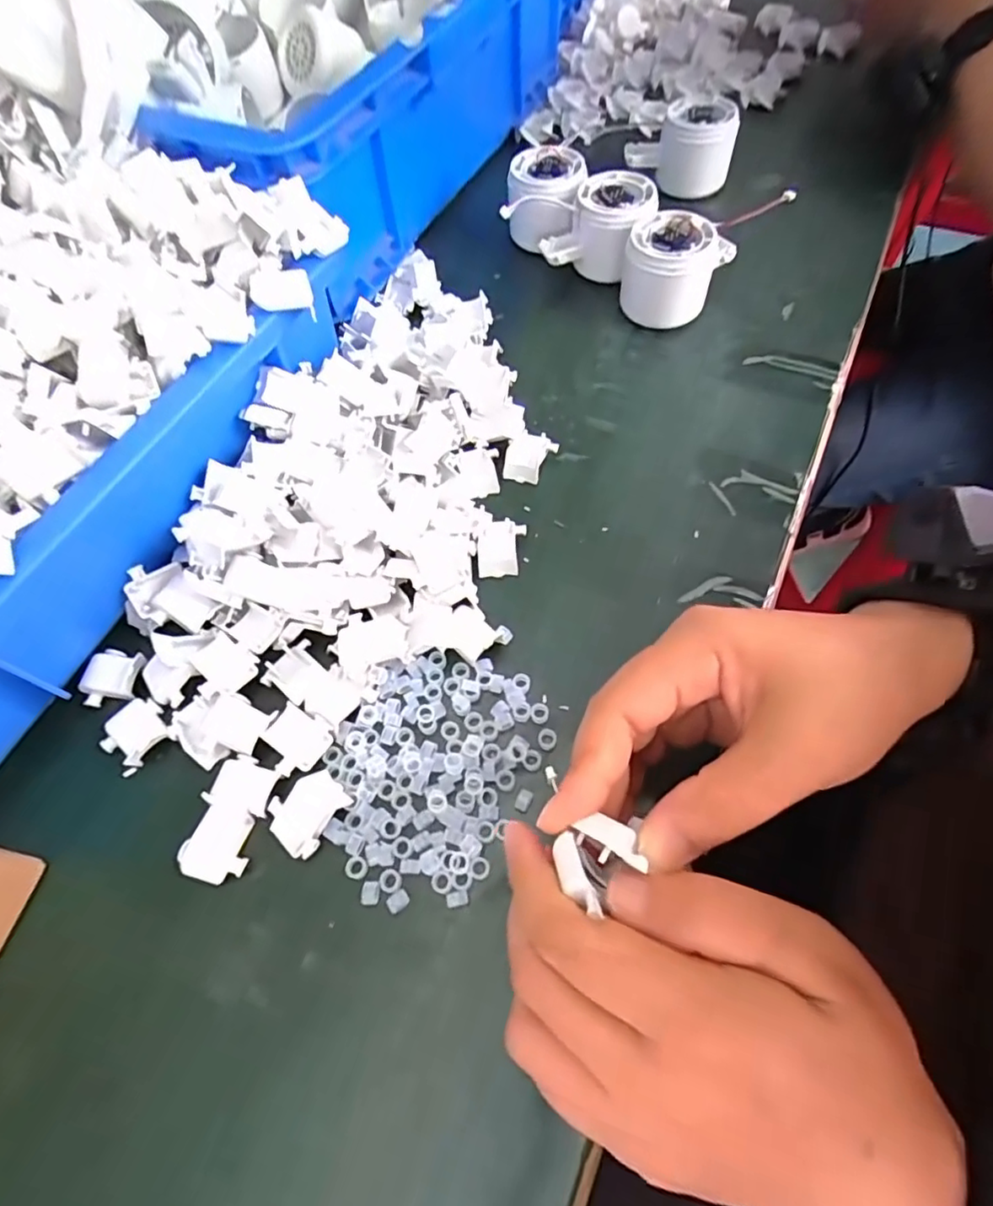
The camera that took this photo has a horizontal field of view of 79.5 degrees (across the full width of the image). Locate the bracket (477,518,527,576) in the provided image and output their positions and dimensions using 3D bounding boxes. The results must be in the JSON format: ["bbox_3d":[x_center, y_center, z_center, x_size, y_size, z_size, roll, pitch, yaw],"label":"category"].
[{"bbox_3d":[0.003,-0.031,0.331,0.026,0.008,0.032,0,62,3],"label":"bracket"}]

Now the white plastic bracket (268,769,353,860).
[{"bbox_3d":[-0.084,0.093,0.268,0.029,0.004,0.033,37,70,20],"label":"white plastic bracket"}]

